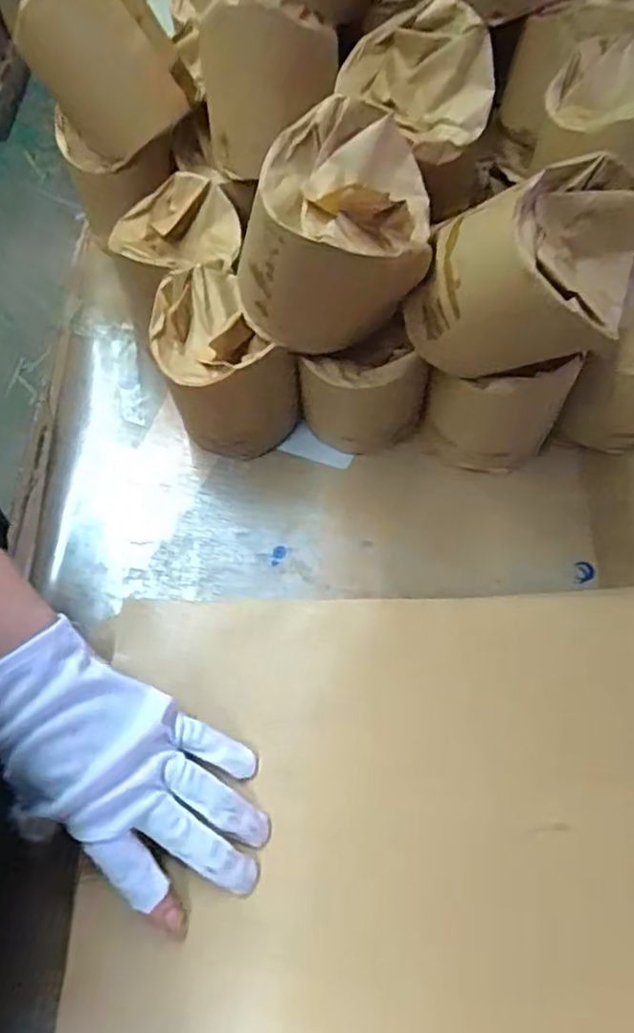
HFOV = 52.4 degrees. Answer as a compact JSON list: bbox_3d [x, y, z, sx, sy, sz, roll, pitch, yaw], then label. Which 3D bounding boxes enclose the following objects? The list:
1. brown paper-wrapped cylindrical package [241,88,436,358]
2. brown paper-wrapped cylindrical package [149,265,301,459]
[{"bbox_3d":[0.009,-0.173,0.410,0.117,0.138,0.106,27,70,-2],"label":"brown paper-wrapped cylindrical package"},{"bbox_3d":[-0.072,-0.107,0.497,0.084,0.112,0.115,-38,69,-16],"label":"brown paper-wrapped cylindrical package"}]

